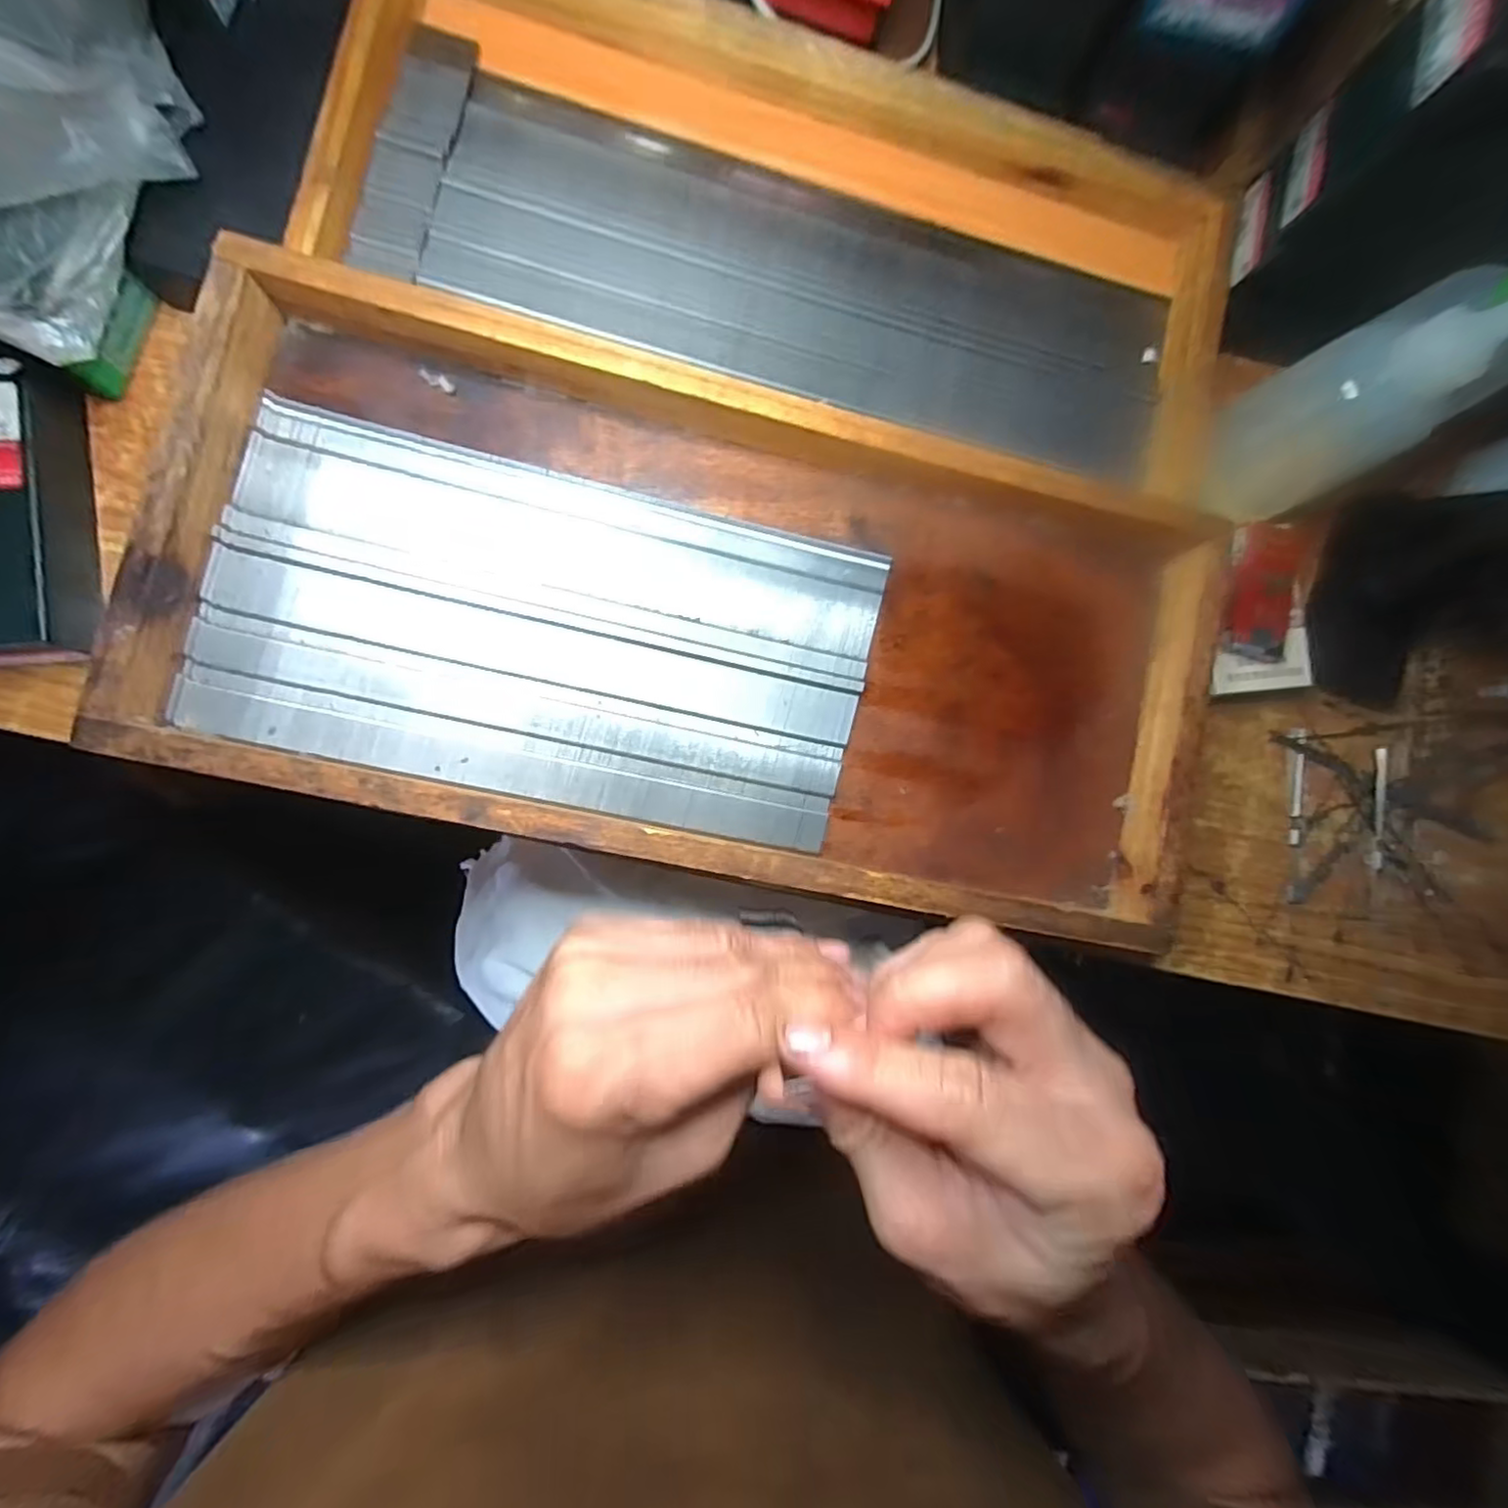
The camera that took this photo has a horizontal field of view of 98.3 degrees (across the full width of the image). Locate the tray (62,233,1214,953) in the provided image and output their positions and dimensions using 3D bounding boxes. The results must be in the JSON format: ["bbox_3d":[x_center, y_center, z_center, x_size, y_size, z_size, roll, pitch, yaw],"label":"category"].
[{"bbox_3d":[-0.013,-0.053,0.286,0.417,0.053,0.197,12,84,-7],"label":"tray"}]

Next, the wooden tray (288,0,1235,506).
[{"bbox_3d":[0.030,-0.261,0.321,0.426,0.033,0.202,13,84,-7],"label":"wooden tray"}]

